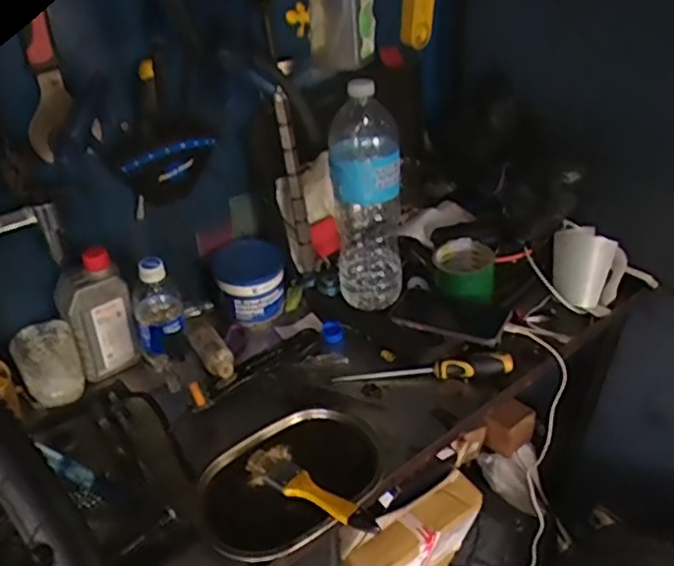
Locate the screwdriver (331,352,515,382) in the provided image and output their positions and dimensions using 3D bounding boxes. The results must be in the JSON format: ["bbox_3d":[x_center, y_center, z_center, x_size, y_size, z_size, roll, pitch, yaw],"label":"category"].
[{"bbox_3d":[0.116,0.113,0.853,0.232,0.031,0.025,-1,37,-1],"label":"screwdriver"}]

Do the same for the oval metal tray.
[{"bbox_3d":[-0.053,0.219,0.722,0.211,0.025,0.150,-29,46,-32],"label":"oval metal tray"}]

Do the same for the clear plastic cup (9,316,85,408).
[{"bbox_3d":[-0.363,0.105,0.815,0.071,0.096,0.059,-21,42,-24],"label":"clear plastic cup"}]

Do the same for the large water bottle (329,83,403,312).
[{"bbox_3d":[0.041,-0.116,0.862,0.100,0.285,0.116,2,37,4],"label":"large water bottle"}]

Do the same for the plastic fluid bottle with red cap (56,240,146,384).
[{"bbox_3d":[-0.310,0.043,0.837,0.082,0.182,0.051,-20,41,-23],"label":"plastic fluid bottle with red cap"}]

